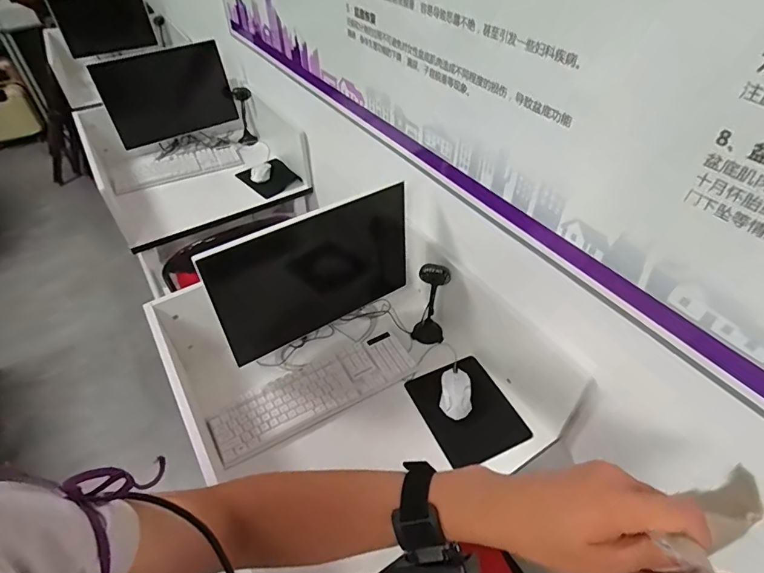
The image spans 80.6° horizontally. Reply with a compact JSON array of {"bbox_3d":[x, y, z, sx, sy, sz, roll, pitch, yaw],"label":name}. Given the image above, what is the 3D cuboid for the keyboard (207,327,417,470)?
[{"bbox_3d":[-0.127,0.198,0.891,0.409,0.033,0.117,-24,49,-22],"label":"keyboard"}]

